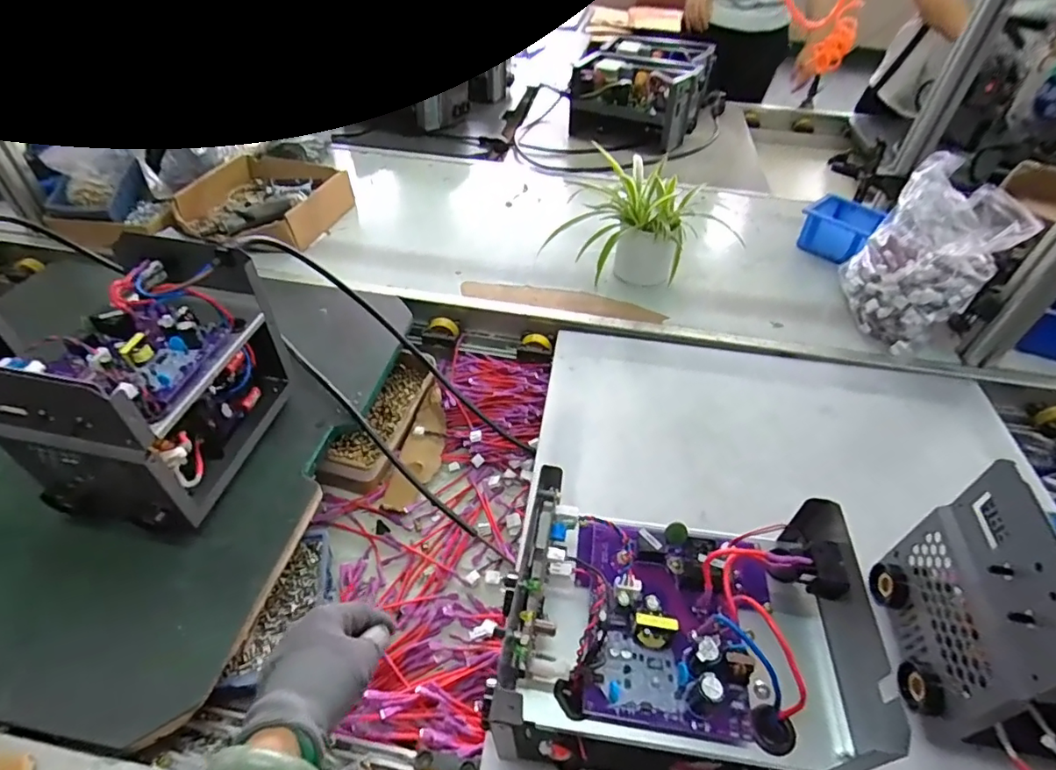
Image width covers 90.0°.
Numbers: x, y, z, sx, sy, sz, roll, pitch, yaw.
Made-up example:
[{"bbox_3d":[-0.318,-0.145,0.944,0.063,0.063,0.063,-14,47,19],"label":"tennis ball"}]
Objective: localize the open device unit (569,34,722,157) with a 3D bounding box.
[{"bbox_3d":[0.292,-0.754,1.354,0.304,0.166,0.334,16,47,12],"label":"open device unit"}]

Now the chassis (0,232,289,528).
[{"bbox_3d":[-0.374,0.005,0.536,0.156,0.190,0.224,9,46,5],"label":"chassis"}]

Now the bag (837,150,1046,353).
[{"bbox_3d":[0.563,-0.172,0.745,0.157,0.196,0.168,21,48,16],"label":"bag"}]

